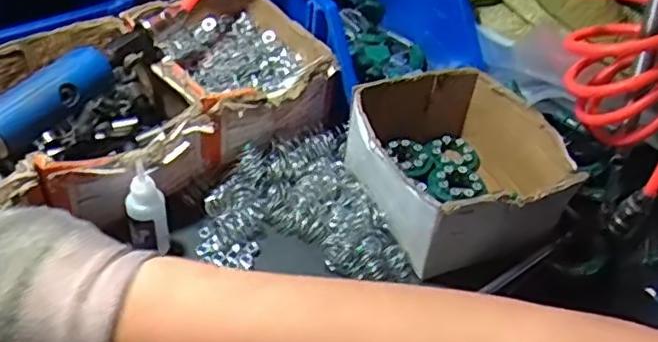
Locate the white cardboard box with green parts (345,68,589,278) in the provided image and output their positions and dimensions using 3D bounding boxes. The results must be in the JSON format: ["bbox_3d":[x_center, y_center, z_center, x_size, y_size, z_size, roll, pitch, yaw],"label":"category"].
[{"bbox_3d":[0.098,-0.008,0.492,0.141,0.067,0.155,-12,45,-21],"label":"white cardboard box with green parts"}]

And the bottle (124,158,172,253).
[{"bbox_3d":[-0.125,0.028,0.434,0.026,0.073,0.021,-7,43,-16],"label":"bottle"}]

